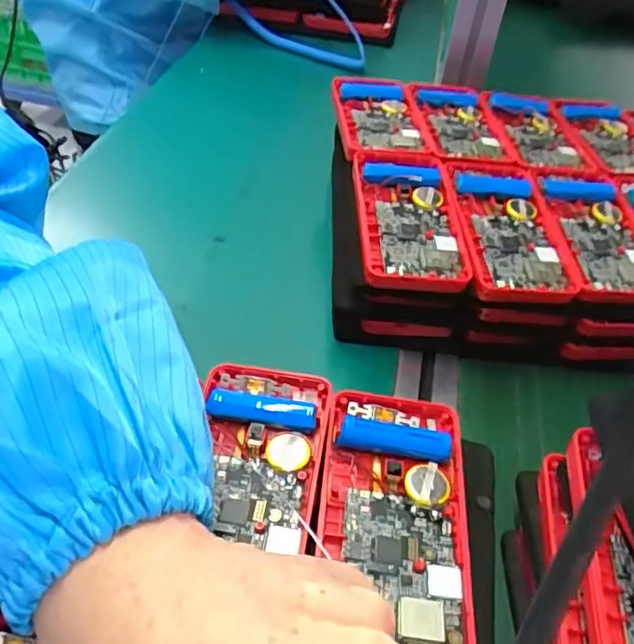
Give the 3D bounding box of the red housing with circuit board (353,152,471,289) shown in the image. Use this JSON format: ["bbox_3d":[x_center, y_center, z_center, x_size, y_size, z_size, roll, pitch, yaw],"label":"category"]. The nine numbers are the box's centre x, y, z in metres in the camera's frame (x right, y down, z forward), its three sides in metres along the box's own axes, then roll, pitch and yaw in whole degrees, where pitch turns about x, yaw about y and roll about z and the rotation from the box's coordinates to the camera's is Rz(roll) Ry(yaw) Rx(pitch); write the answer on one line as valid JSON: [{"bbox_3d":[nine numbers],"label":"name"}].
[{"bbox_3d":[0.058,-0.066,0.375,0.063,0.018,0.116,2,44,-6],"label":"red housing with circuit board"}]

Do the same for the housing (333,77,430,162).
[{"bbox_3d":[0.046,-0.155,0.450,0.059,0.012,0.117,-2,44,-10],"label":"housing"}]

